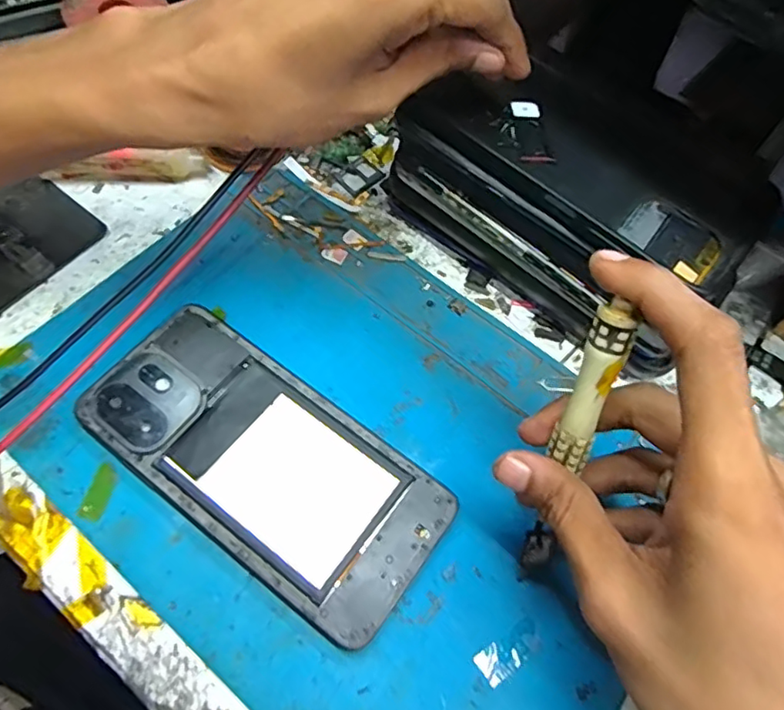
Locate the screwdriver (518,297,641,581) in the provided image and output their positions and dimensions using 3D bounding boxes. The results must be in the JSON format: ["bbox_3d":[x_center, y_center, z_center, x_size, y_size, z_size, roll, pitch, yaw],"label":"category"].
[{"bbox_3d":[0.061,0.039,0.207,0.013,0.125,0.008,8,31,0],"label":"screwdriver"}]

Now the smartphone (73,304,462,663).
[{"bbox_3d":[-0.055,0.045,0.253,0.159,0.010,0.075,35,67,13],"label":"smartphone"}]

